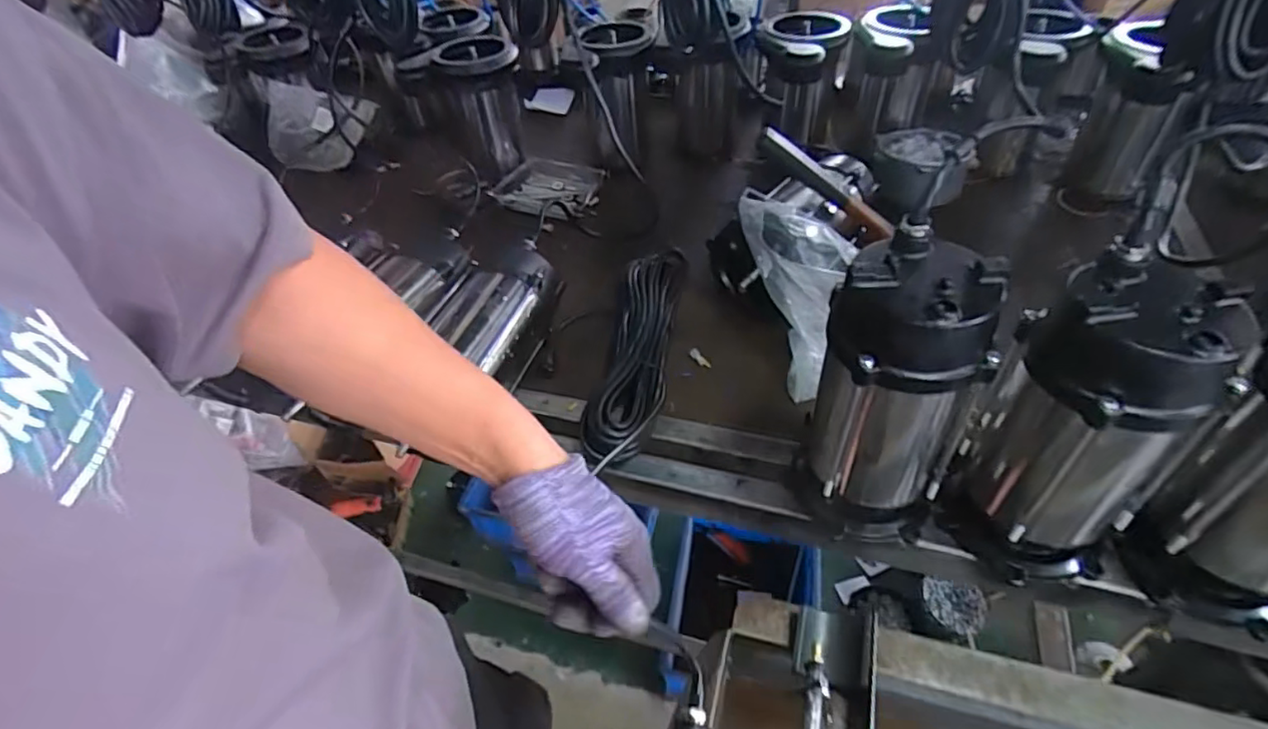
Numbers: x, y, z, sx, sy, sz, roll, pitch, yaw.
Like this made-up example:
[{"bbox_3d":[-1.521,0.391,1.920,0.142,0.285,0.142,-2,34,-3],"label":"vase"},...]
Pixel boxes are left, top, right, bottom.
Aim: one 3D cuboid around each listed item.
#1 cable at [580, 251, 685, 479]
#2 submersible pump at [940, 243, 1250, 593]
[{"bbox_3d":[0.008,-0.016,0.802,0.082,0.052,0.370,4,46,11],"label":"cable"},{"bbox_3d":[0.369,0.063,0.518,0.118,0.287,0.140,-33,51,-24],"label":"submersible pump"}]

